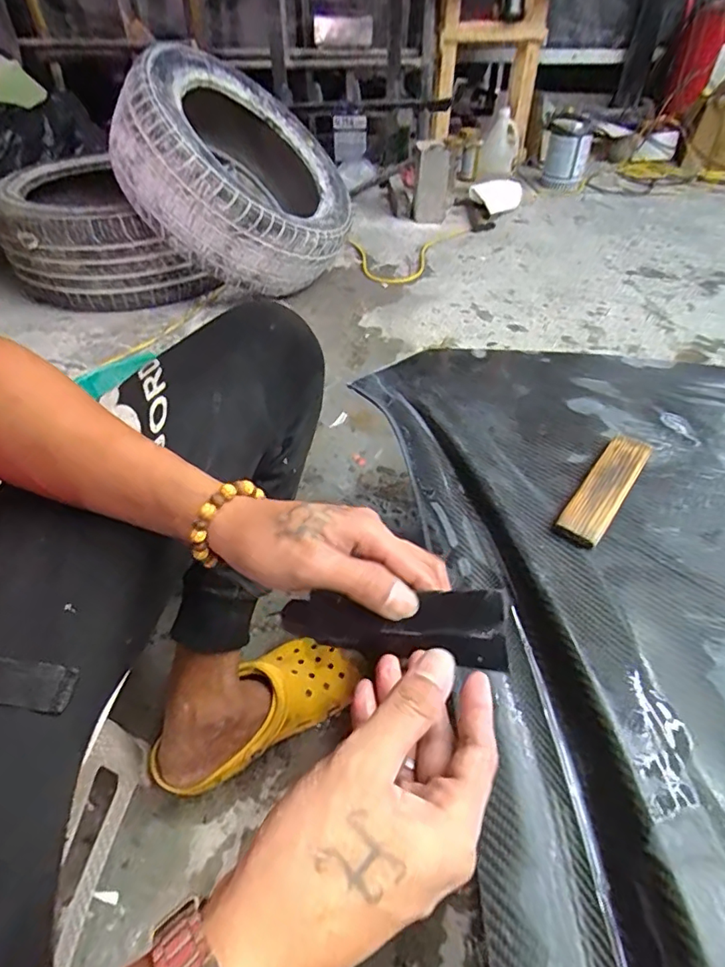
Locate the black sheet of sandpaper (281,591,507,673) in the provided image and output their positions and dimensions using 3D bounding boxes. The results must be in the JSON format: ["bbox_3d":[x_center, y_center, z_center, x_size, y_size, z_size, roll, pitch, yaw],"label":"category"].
[{"bbox_3d":[0.013,0.086,0.309,0.139,0.038,0.028,-4,41,24],"label":"black sheet of sandpaper"}]

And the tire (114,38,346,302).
[{"bbox_3d":[-0.320,-0.811,1.363,0.578,0.227,0.613,32,46,-25],"label":"tire"}]

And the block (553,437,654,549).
[{"bbox_3d":[0.225,0.004,0.477,0.039,0.016,0.152,27,51,28],"label":"block"}]

